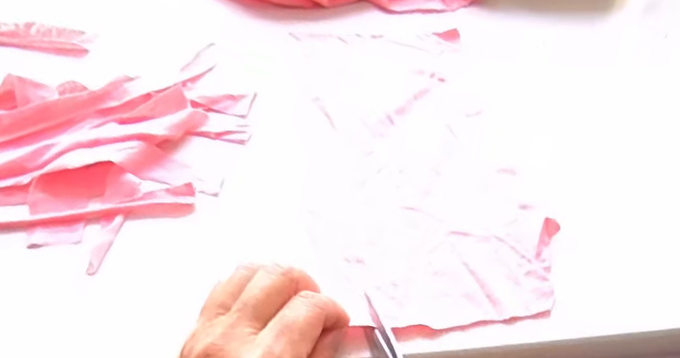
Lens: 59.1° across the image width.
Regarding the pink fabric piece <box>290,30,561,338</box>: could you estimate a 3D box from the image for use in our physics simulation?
[{"bbox_3d":[0.049,-0.022,0.437,0.144,0.004,0.295,-1,45,-7],"label":"pink fabric piece"}]

